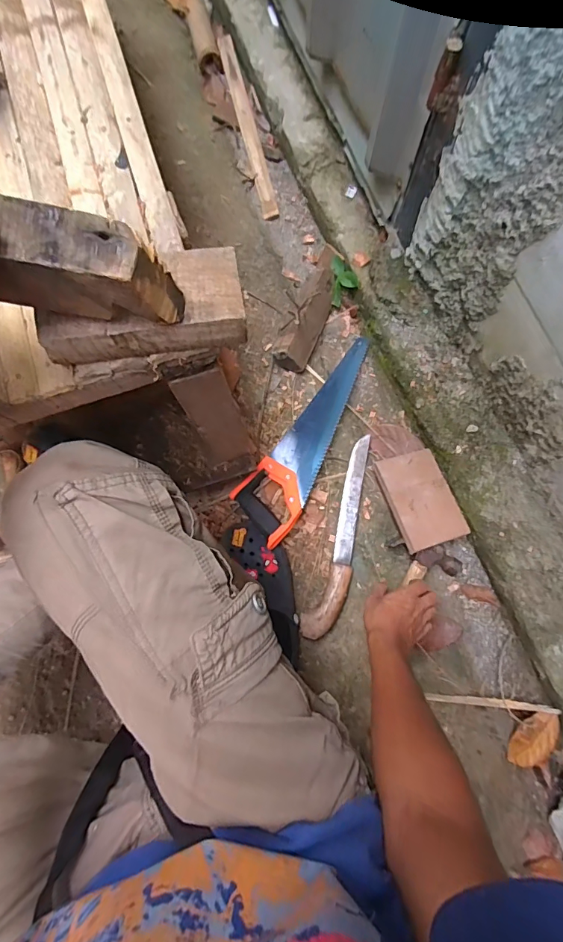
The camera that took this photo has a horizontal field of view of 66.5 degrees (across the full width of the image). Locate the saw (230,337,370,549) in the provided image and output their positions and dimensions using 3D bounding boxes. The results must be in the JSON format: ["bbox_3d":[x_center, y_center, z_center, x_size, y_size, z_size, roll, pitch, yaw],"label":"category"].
[{"bbox_3d":[0.070,-0.068,0.778,0.118,0.022,0.418,31,73,21],"label":"saw"}]

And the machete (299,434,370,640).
[{"bbox_3d":[0.110,0.110,0.747,0.057,0.031,0.354,17,80,3],"label":"machete"}]

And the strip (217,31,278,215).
[{"bbox_3d":[-0.076,-0.772,0.948,0.032,0.010,0.486,-13,79,-2],"label":"strip"}]

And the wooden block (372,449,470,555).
[{"bbox_3d":[0.242,0.047,0.744,0.114,0.017,0.165,-16,74,-14],"label":"wooden block"}]

